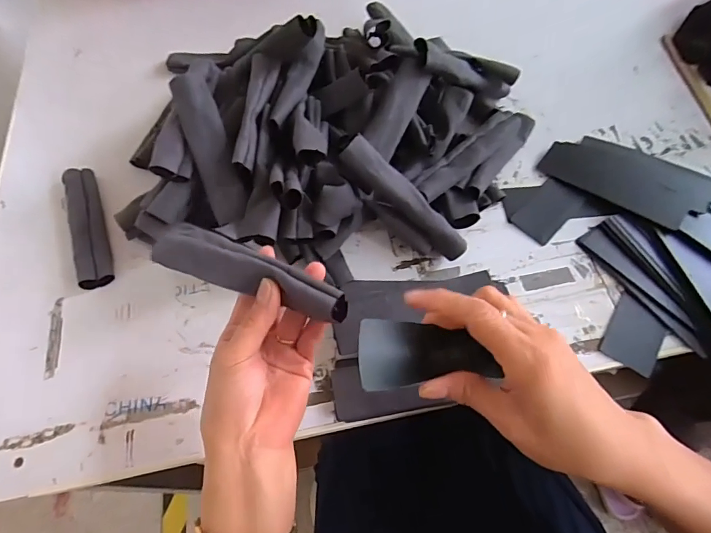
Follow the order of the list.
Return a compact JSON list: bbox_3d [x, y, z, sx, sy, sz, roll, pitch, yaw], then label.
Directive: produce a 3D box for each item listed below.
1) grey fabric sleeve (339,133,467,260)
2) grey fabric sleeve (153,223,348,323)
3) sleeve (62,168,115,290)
[{"bbox_3d":[0.047,-0.062,0.415,0.147,0.023,0.031,41,68,-11],"label":"grey fabric sleeve"},{"bbox_3d":[-0.075,0.003,0.304,0.150,0.020,0.035,19,65,16],"label":"grey fabric sleeve"},{"bbox_3d":[-0.285,-0.043,0.466,0.031,0.018,0.152,-22,64,-9],"label":"sleeve"}]

